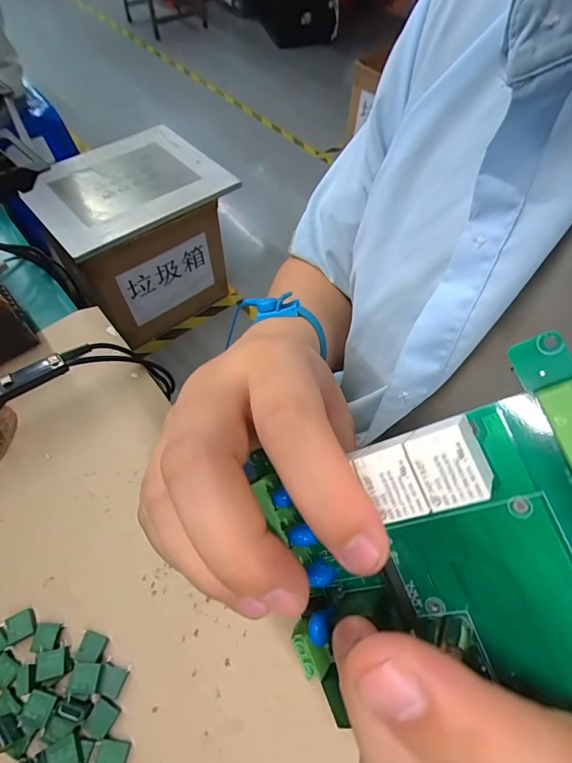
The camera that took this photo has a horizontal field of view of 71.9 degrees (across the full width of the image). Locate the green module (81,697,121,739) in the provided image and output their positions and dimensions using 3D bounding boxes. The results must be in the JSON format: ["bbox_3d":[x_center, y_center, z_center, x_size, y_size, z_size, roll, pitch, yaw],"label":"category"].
[{"bbox_3d":[-0.115,0.209,0.244,0.016,0.004,0.016,25,60,13],"label":"green module"}]

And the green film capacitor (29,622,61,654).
[{"bbox_3d":[-0.163,0.172,0.266,0.017,0.005,0.017,0,57,-2],"label":"green film capacitor"}]

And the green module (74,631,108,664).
[{"bbox_3d":[-0.130,0.178,0.263,0.016,0.004,0.017,17,42,0],"label":"green module"}]

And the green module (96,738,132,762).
[{"bbox_3d":[-0.104,0.225,0.237,0.018,0.005,0.016,6,57,2],"label":"green module"}]

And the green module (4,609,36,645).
[{"bbox_3d":[-0.181,0.166,0.269,0.016,0.005,0.018,-24,61,-17],"label":"green module"}]

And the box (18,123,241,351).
[{"bbox_3d":[-0.466,-0.465,1.282,0.515,0.386,0.426,-36,65,-22],"label":"box"}]

